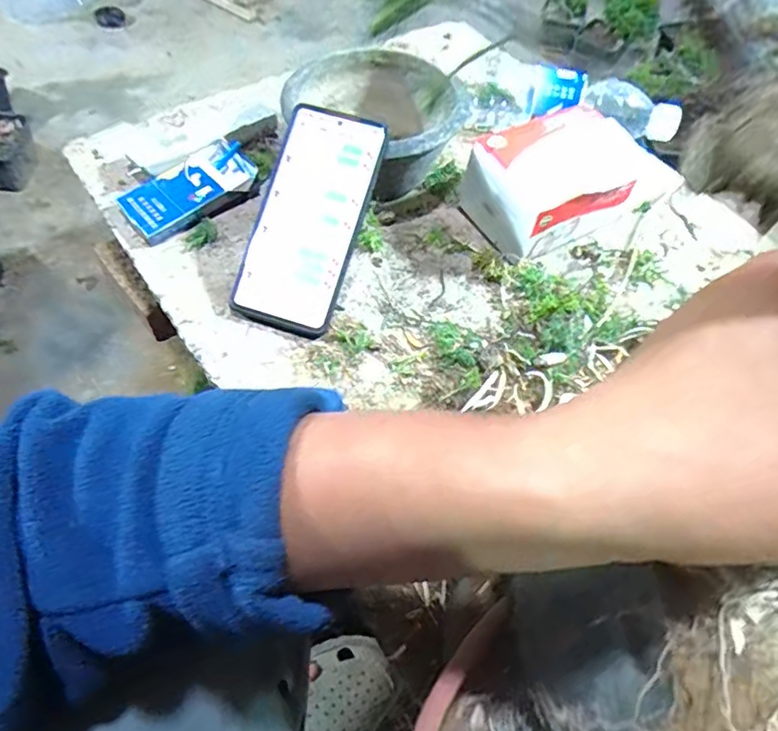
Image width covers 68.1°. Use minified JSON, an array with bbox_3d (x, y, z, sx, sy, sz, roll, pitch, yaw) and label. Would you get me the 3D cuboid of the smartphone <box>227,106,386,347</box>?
[{"bbox_3d":[-0.061,-0.110,0.432,0.077,0.015,0.167,19,90,4],"label":"smartphone"}]

